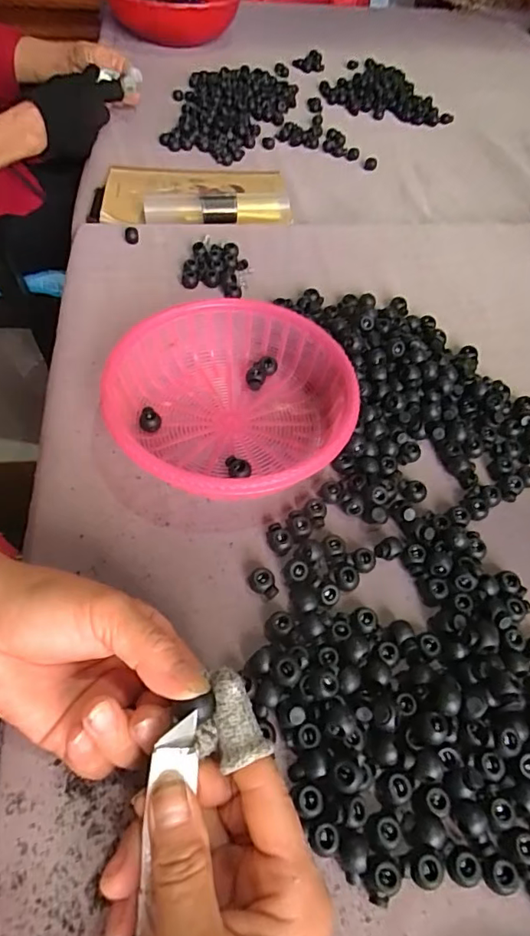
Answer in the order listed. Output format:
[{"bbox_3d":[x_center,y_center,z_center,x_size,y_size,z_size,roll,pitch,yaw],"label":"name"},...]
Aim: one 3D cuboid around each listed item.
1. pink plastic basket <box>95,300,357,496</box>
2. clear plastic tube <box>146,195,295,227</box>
[{"bbox_3d":[-0.023,-0.044,0.365,0.166,0.052,0.170,2,55,-3],"label":"pink plastic basket"},{"bbox_3d":[-0.048,-0.270,0.529,0.151,0.020,0.018,-3,55,-7],"label":"clear plastic tube"}]

